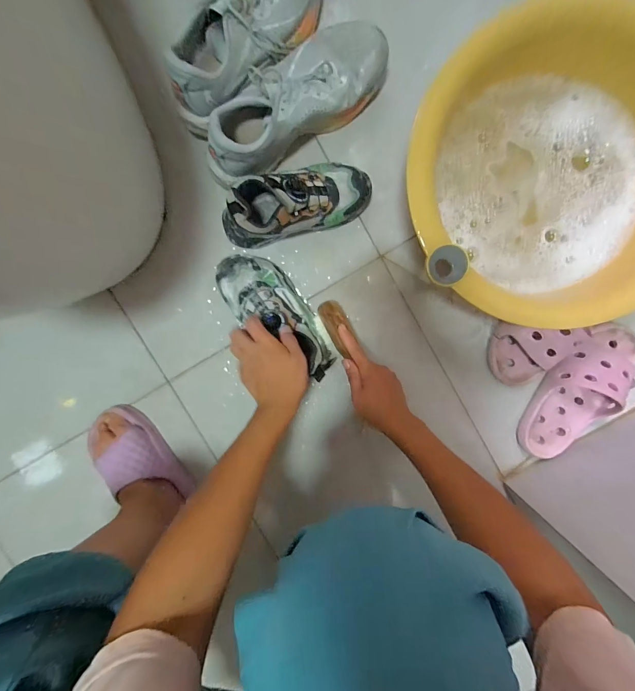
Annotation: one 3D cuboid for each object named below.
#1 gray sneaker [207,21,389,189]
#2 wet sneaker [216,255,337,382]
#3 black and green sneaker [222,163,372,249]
[{"bbox_3d":[-0.038,-0.338,0.464,0.281,0.112,0.102,-33,93,4],"label":"gray sneaker"},{"bbox_3d":[-0.057,-0.047,0.502,0.216,0.075,0.089,44,94,3],"label":"wet sneaker"},{"bbox_3d":[-0.035,-0.207,0.482,0.224,0.109,0.087,-16,94,3],"label":"black and green sneaker"}]

